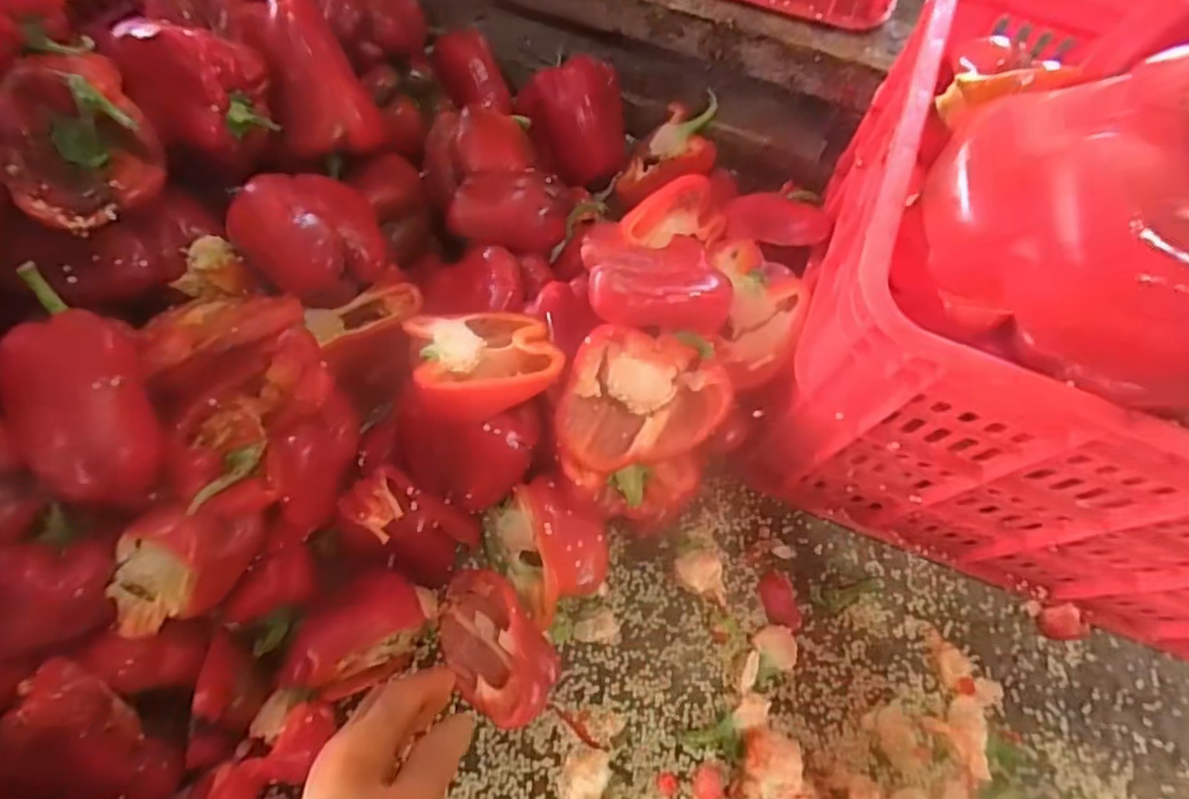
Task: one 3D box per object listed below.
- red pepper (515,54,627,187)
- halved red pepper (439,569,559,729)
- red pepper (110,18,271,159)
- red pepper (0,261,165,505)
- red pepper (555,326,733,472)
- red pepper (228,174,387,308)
[{"bbox_3d":[-0.018,-0.281,0.671,0.106,0.086,0.130,-10,92,-3],"label":"red pepper"},{"bbox_3d":[-0.080,0.188,0.489,0.073,0.065,0.115,-36,74,-15],"label":"halved red pepper"},{"bbox_3d":[-0.299,-0.225,0.488,0.093,0.076,0.085,-9,68,-5],"label":"red pepper"},{"bbox_3d":[-0.314,-0.013,0.398,0.068,0.064,0.149,-14,69,-7],"label":"red pepper"},{"bbox_3d":[0.033,-0.003,0.463,0.108,0.052,0.103,23,111,-8],"label":"red pepper"},{"bbox_3d":[-0.210,-0.122,0.472,0.093,0.066,0.094,0,68,-1],"label":"red pepper"}]

